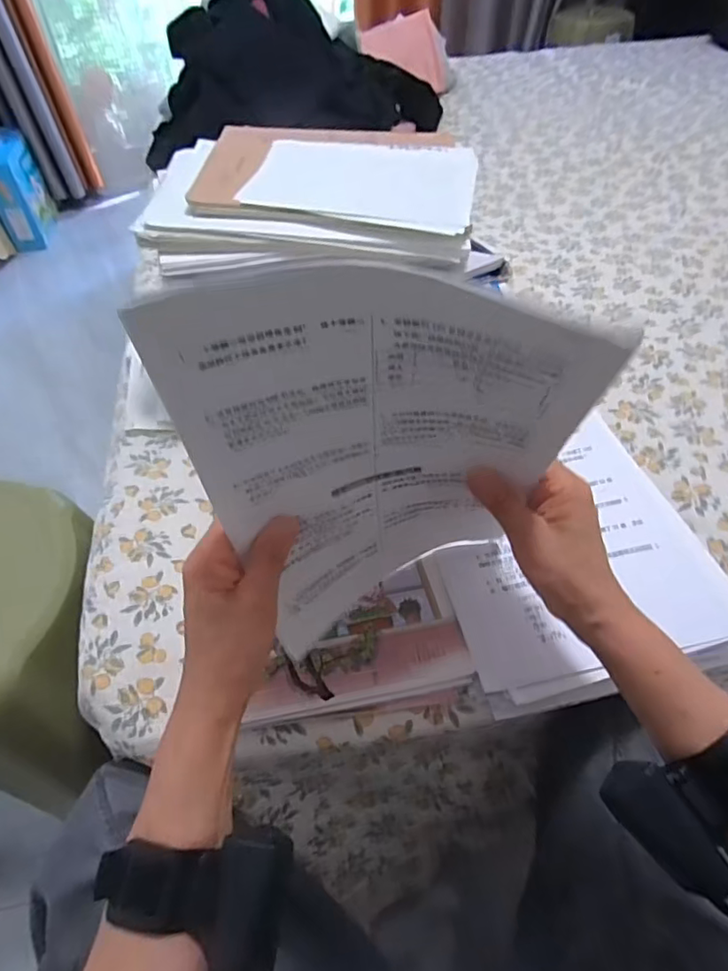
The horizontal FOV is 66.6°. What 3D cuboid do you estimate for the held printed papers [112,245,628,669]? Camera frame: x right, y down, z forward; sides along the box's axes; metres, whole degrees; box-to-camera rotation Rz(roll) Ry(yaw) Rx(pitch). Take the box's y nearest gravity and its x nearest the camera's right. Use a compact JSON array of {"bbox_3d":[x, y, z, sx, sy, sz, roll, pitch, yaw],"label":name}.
[{"bbox_3d":[0.012,-0.001,0.349,0.194,0.305,0.086,-2,50,3],"label":"held printed papers"}]

